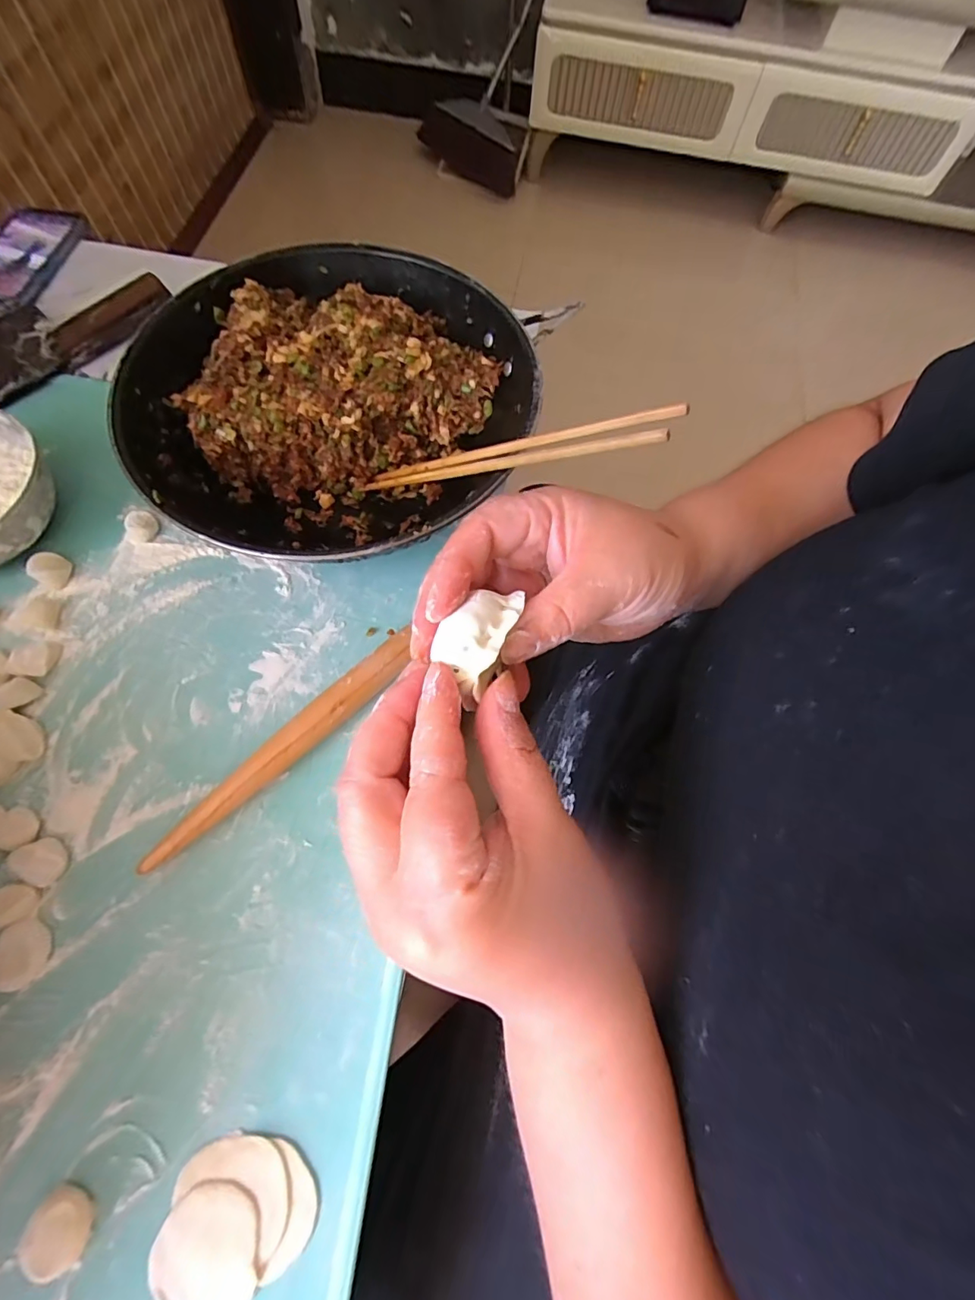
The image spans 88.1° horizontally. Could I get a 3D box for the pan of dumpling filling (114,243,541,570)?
[{"bbox_3d":[-0.125,-0.196,0.424,0.305,0.089,0.284,1,68,-2],"label":"pan of dumpling filling"}]

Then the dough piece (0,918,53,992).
[{"bbox_3d":[-0.288,0.186,0.310,0.030,0.010,0.034,-34,74,-15],"label":"dough piece"}]

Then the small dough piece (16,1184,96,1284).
[{"bbox_3d":[-0.227,0.307,0.265,0.033,0.010,0.031,1,68,-2],"label":"small dough piece"}]

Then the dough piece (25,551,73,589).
[{"bbox_3d":[-0.349,-0.065,0.402,0.025,0.015,0.025,1,68,-2],"label":"dough piece"}]

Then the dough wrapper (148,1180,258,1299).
[{"bbox_3d":[-0.151,0.321,0.268,0.053,0.004,0.056,1,68,-2],"label":"dough wrapper"}]

